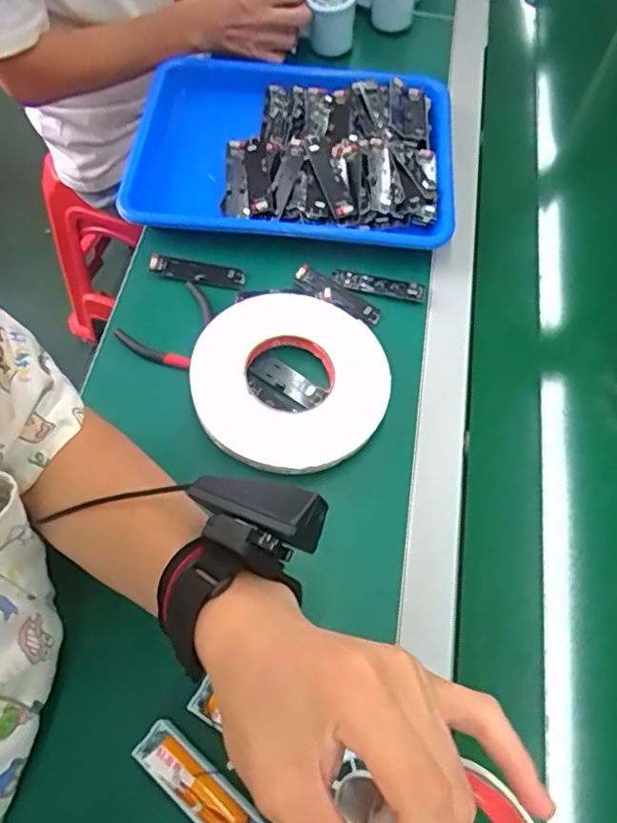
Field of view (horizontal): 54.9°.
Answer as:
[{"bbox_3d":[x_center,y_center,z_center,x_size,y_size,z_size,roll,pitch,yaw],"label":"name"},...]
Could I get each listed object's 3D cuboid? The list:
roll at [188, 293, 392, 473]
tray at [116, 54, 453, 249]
[{"bbox_3d":[-0.016,-0.030,0.523,0.167,0.025,0.171,1,63,-1],"label":"roll"},{"bbox_3d":[-0.019,-0.287,0.647,0.345,0.042,0.244,5,63,1],"label":"tray"}]

